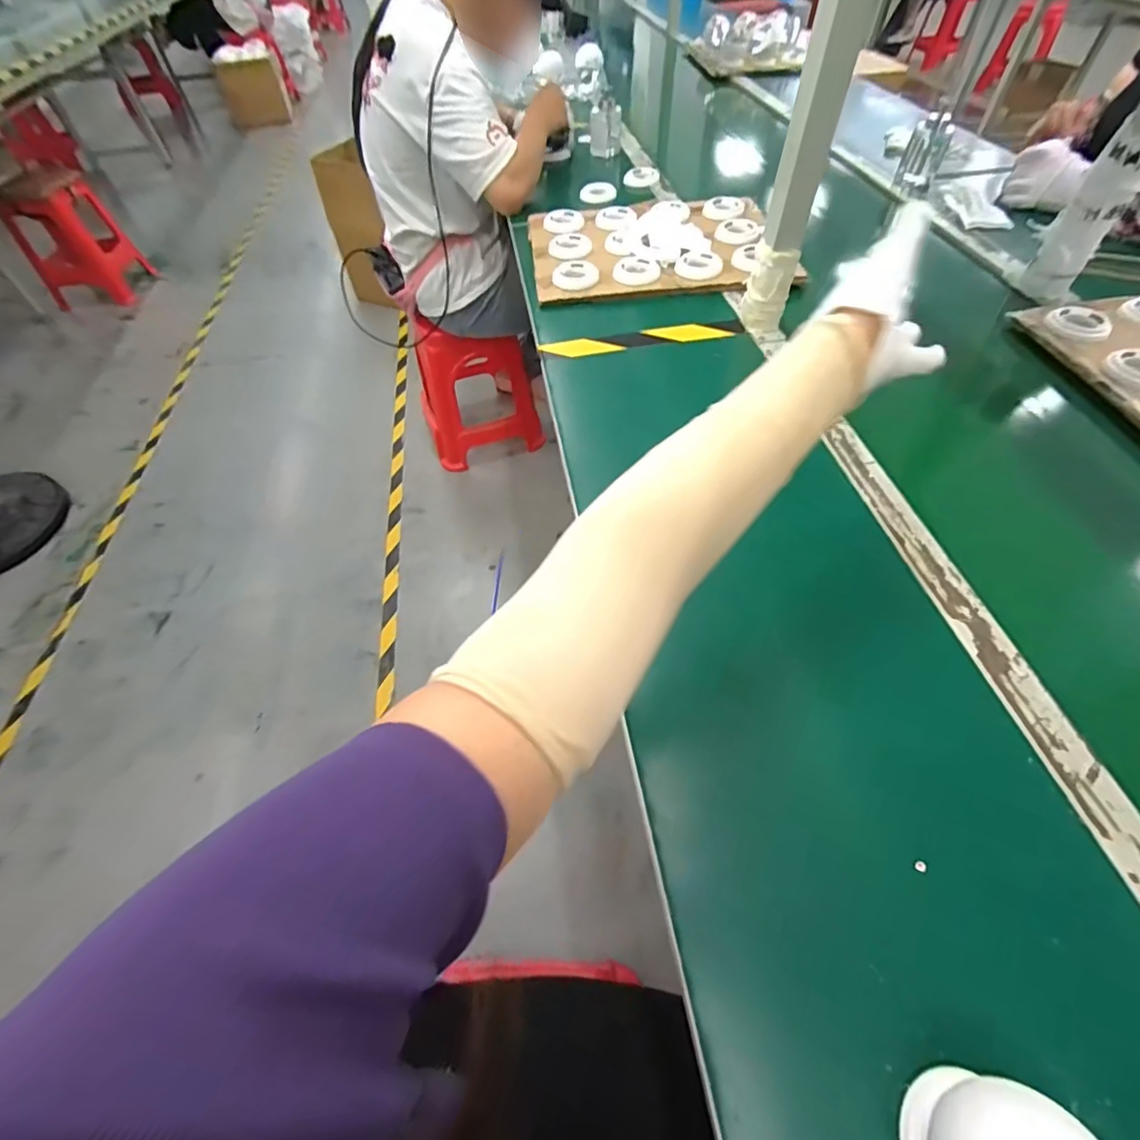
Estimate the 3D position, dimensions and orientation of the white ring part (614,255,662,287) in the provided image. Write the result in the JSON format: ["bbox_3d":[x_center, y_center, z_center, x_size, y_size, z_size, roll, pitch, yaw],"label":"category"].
[{"bbox_3d":[0.107,-0.478,0.828,0.070,0.013,0.070,6,55,7],"label":"white ring part"}]

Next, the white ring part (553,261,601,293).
[{"bbox_3d":[0.010,-0.471,0.828,0.071,0.014,0.071,-1,54,2],"label":"white ring part"}]

